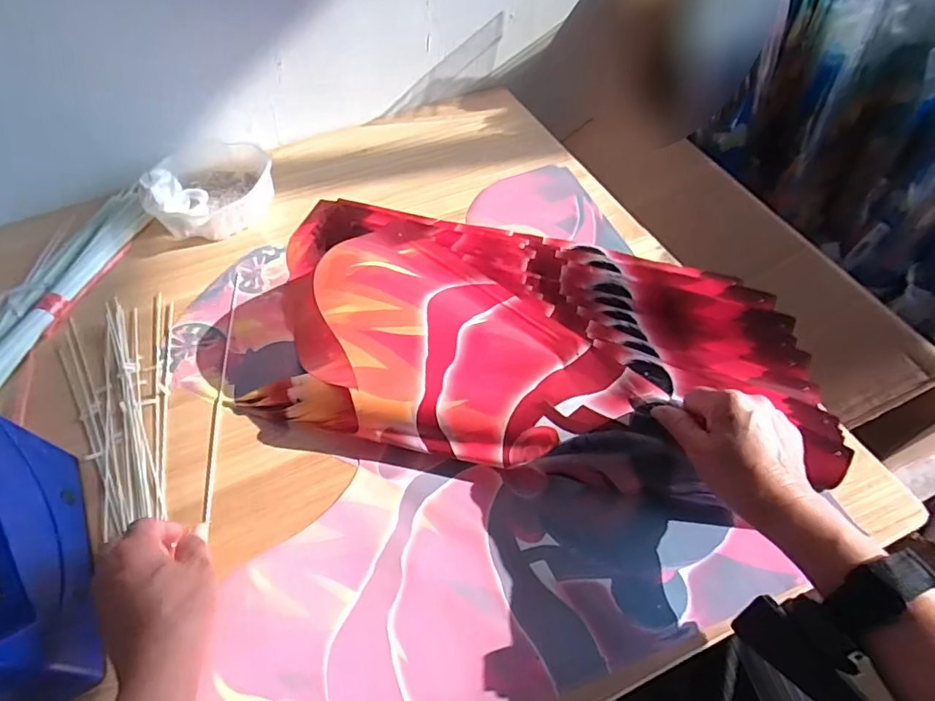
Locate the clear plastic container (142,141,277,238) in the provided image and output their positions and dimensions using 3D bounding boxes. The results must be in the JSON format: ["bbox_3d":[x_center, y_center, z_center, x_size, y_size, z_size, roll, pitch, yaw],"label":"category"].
[{"bbox_3d":[-0.328,-0.216,0.679,0.140,0.063,0.142,3,54,6],"label":"clear plastic container"}]

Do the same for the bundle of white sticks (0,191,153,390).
[{"bbox_3d":[-0.485,-0.049,0.588,0.089,0.024,0.374,6,55,9],"label":"bundle of white sticks"}]

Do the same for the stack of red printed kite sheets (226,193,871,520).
[{"bbox_3d":[0.048,-0.037,0.506,0.549,0.072,0.299,11,55,12],"label":"stack of red printed kite sheets"}]

